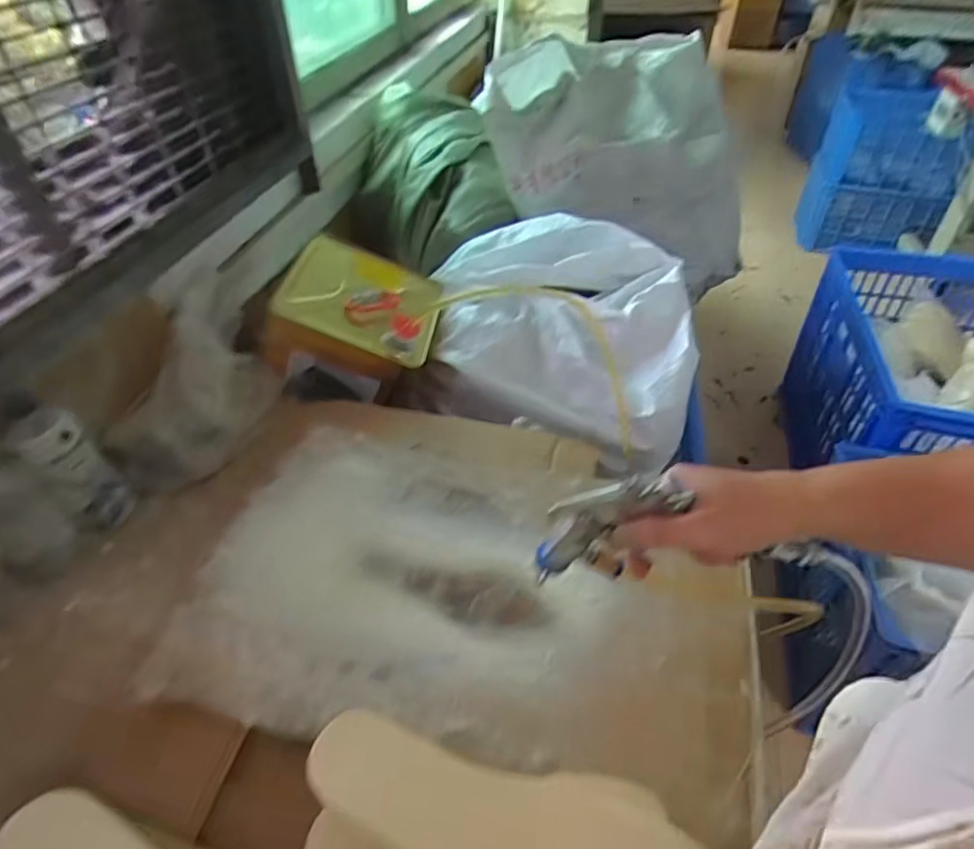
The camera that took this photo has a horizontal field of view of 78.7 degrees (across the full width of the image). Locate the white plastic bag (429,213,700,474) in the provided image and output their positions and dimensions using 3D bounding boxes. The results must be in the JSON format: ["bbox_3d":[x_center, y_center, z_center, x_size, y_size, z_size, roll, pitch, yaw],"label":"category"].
[{"bbox_3d":[0.115,-0.186,0.998,0.402,0.169,0.479,1,44,1],"label":"white plastic bag"}]

